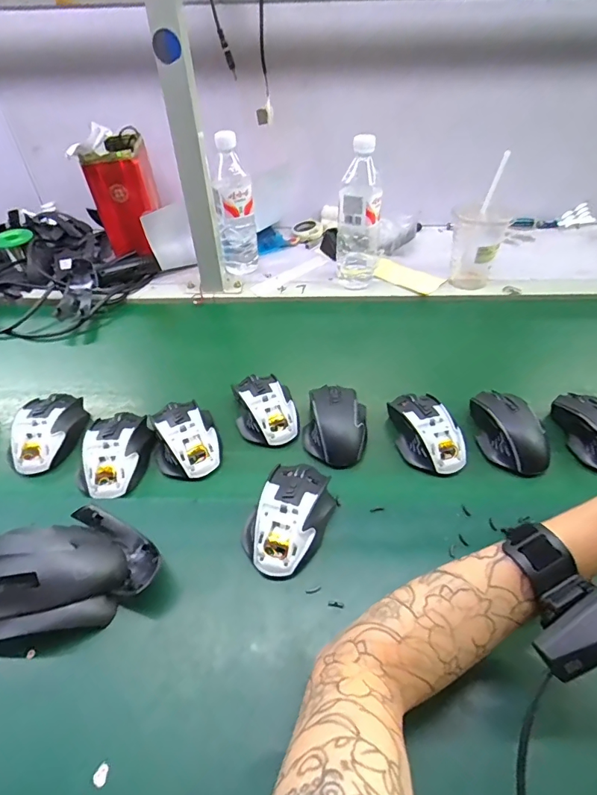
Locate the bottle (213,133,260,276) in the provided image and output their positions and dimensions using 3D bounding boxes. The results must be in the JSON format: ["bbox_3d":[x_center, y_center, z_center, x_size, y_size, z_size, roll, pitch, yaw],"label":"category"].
[{"bbox_3d":[-0.106,-0.319,0.750,0.057,0.220,0.061,22,49,22],"label":"bottle"}]

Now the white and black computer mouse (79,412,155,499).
[{"bbox_3d":[-0.207,0.059,0.506,0.069,0.032,0.114,-1,45,0],"label":"white and black computer mouse"}]

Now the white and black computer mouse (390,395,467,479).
[{"bbox_3d":[0.151,0.039,0.526,0.070,0.038,0.115,-14,46,-13],"label":"white and black computer mouse"}]

